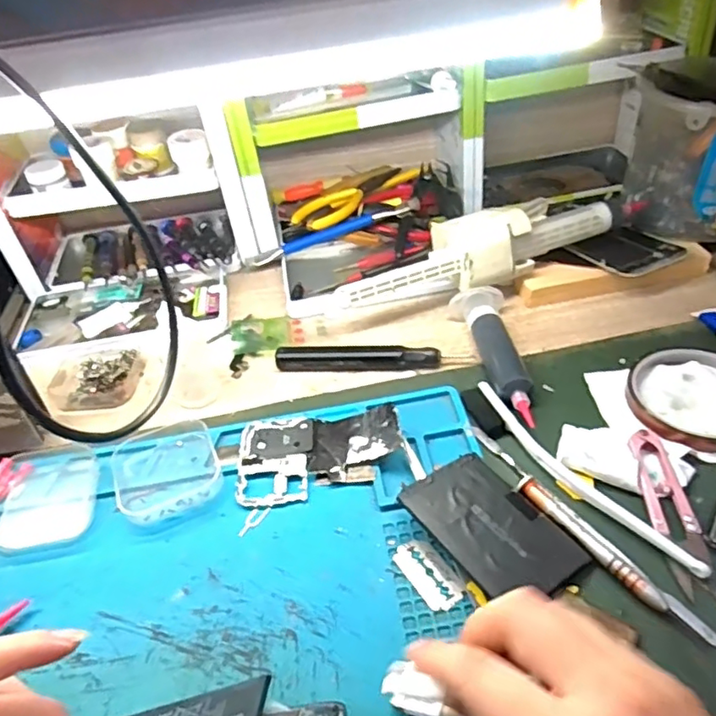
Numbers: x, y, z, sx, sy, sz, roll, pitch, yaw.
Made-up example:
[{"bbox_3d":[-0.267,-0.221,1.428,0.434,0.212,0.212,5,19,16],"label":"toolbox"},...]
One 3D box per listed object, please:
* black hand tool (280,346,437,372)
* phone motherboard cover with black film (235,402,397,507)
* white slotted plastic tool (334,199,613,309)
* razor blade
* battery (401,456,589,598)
[{"bbox_3d":[-0.001,0.000,0.456,0.122,0.014,0.015,0,43,8],"label":"black hand tool"},{"bbox_3d":[-0.025,0.059,0.387,0.103,0.015,0.063,-7,42,1],"label":"phone motherboard cover with black film"},{"bbox_3d":[0.095,-0.086,0.497,0.226,0.067,0.073,-20,43,-13],"label":"white slotted plastic tool"},{"bbox_3d":[0.038,0.115,0.324,0.023,0.004,0.043,-28,46,-21],"label":"razor blade"},{"bbox_3d":[0.073,0.092,0.328,0.059,0.004,0.089,-22,46,-31],"label":"battery"}]

